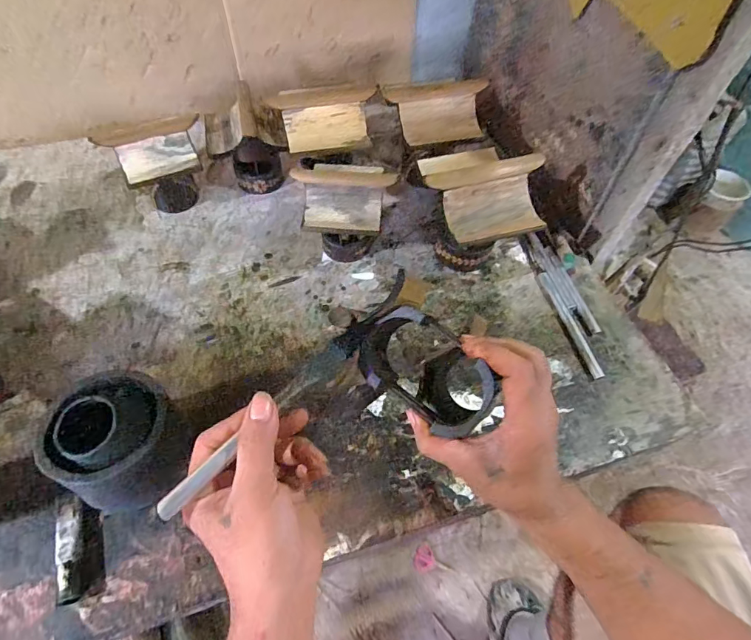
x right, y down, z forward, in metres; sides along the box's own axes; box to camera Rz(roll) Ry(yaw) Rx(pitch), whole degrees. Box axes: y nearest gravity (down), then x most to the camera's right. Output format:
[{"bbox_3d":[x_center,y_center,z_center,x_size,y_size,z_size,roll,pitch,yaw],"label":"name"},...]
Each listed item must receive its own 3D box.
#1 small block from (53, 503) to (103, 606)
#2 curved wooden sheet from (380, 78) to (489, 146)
[{"bbox_3d":[-0.277,0.210,0.400,0.020,0.016,0.084,-16,56,-13],"label":"small block"},{"bbox_3d":[0.087,-0.300,0.633,0.132,0.061,0.088,-12,55,-10],"label":"curved wooden sheet"}]

